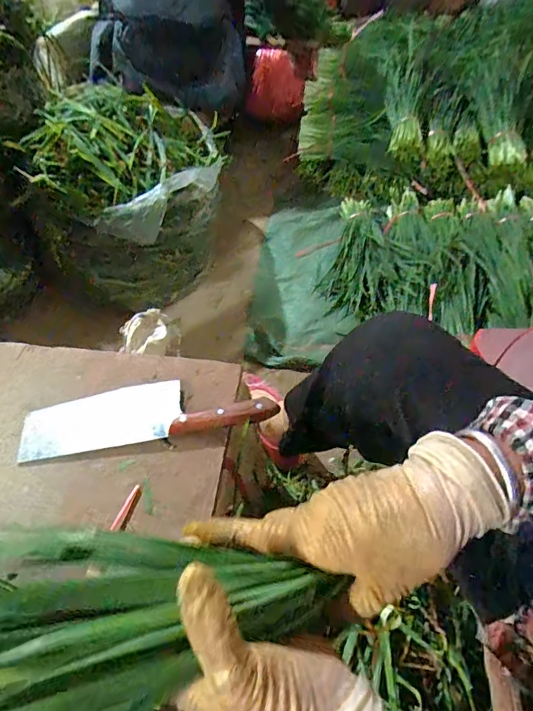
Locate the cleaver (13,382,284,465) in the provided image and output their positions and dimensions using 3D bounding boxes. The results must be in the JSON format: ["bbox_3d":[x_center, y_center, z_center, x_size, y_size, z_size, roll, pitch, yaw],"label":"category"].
[{"bbox_3d":[-0.134,0.062,0.504,0.277,0.018,0.071,-8,51,-4],"label":"cleaver"}]

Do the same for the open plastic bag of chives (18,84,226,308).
[{"bbox_3d":[-0.320,-0.431,1.104,0.400,0.372,0.503,-3,51,1],"label":"open plastic bag of chives"}]

